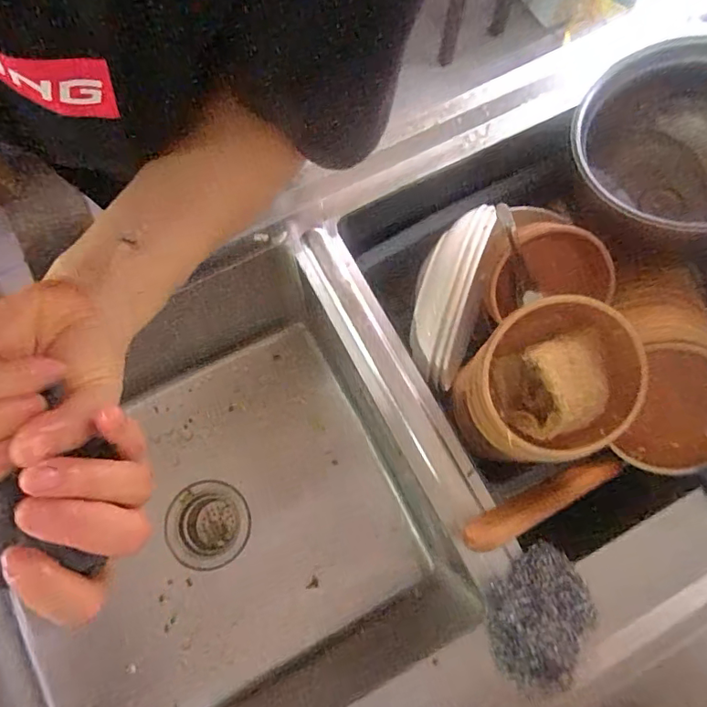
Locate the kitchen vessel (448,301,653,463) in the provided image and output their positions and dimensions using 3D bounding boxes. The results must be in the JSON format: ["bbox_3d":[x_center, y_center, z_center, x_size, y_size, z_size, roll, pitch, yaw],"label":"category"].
[{"bbox_3d":[0.159,0.026,0.437,0.126,0.098,0.124,0,75,-1],"label":"kitchen vessel"}]

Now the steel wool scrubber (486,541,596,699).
[{"bbox_3d":[0.153,0.217,0.419,0.078,0.033,0.110,26,76,6],"label":"steel wool scrubber"}]

